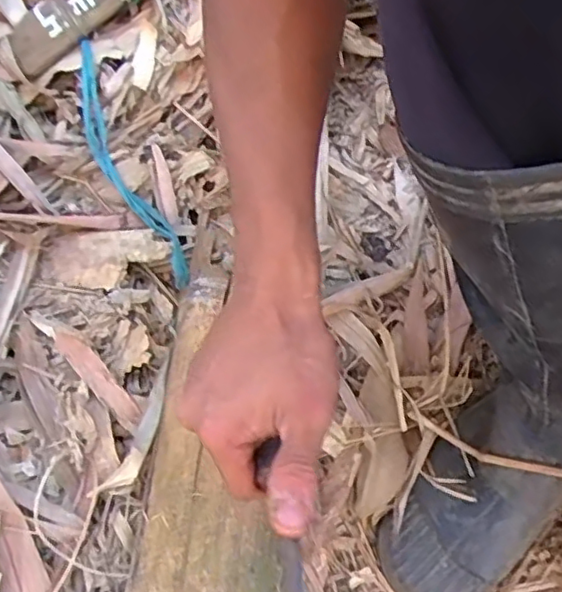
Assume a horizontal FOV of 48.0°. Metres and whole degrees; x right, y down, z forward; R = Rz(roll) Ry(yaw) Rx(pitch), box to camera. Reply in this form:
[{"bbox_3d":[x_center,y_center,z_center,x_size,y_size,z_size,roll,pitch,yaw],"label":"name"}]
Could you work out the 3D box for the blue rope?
[{"bbox_3d":[-0.154,-0.132,0.620,0.044,0.056,0.280,-24,67,-15],"label":"blue rope"}]

